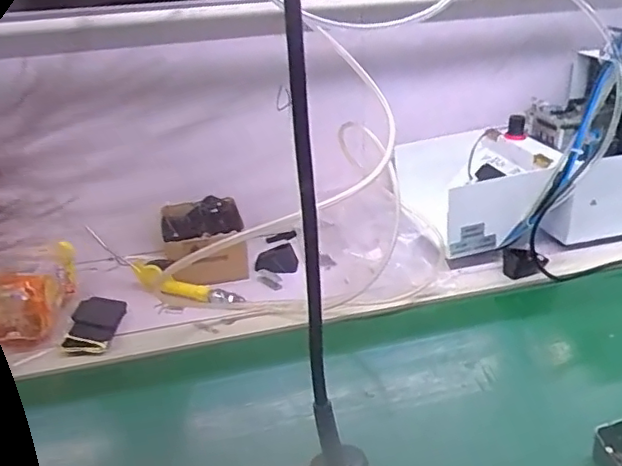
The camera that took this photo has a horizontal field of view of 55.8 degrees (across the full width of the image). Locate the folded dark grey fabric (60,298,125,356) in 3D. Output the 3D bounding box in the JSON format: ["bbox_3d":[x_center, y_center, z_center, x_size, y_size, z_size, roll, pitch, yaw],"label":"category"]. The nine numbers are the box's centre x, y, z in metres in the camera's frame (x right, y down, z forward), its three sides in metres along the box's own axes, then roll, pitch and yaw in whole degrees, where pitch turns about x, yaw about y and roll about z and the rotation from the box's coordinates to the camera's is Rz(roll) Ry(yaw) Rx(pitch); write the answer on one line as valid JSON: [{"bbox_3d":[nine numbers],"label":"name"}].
[{"bbox_3d":[-0.297,0.125,0.814,0.063,0.025,0.106,-3,27,-3],"label":"folded dark grey fabric"}]

